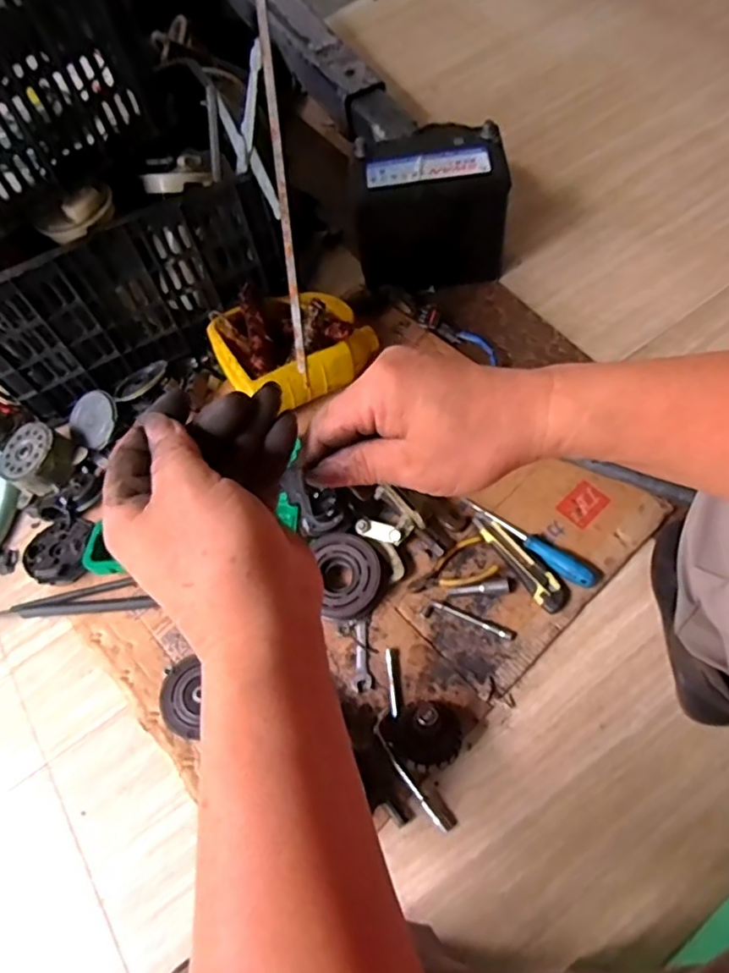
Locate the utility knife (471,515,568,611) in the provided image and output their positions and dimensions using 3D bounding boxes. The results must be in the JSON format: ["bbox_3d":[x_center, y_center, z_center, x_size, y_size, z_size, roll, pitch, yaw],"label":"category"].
[{"bbox_3d":[0.204,0.095,0.804,0.039,0.019,0.153,-31,64,-12],"label":"utility knife"}]

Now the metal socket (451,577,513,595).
[{"bbox_3d":[0.152,0.131,0.792,0.081,0.017,0.021,-10,62,-1],"label":"metal socket"}]

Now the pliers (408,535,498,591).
[{"bbox_3d":[0.112,0.106,0.808,0.111,0.019,0.062,-18,62,-6],"label":"pliers"}]

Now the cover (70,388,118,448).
[{"bbox_3d":[-0.429,-0.106,0.977,0.100,0.012,0.083,-30,88,24],"label":"cover"}]

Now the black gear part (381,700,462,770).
[{"bbox_3d":[0.067,0.278,0.701,0.078,0.069,0.081,-30,64,-11],"label":"black gear part"}]

